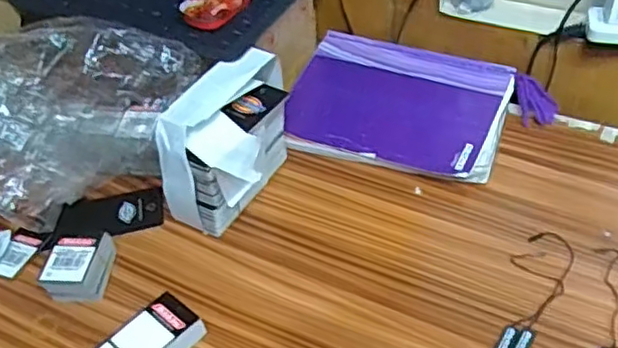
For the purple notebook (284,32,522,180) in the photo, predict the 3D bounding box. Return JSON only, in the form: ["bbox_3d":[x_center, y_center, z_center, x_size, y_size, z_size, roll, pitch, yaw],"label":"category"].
[{"bbox_3d":[0.083,-0.071,0.635,0.203,0.016,0.155,12,56,20],"label":"purple notebook"}]

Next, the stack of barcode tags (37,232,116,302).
[{"bbox_3d":[-0.181,0.076,0.521,0.043,0.037,0.053,0,44,7],"label":"stack of barcode tags"}]

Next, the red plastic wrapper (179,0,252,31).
[{"bbox_3d":[-0.081,-0.151,0.593,0.042,0.021,0.068,20,50,25],"label":"red plastic wrapper"}]

